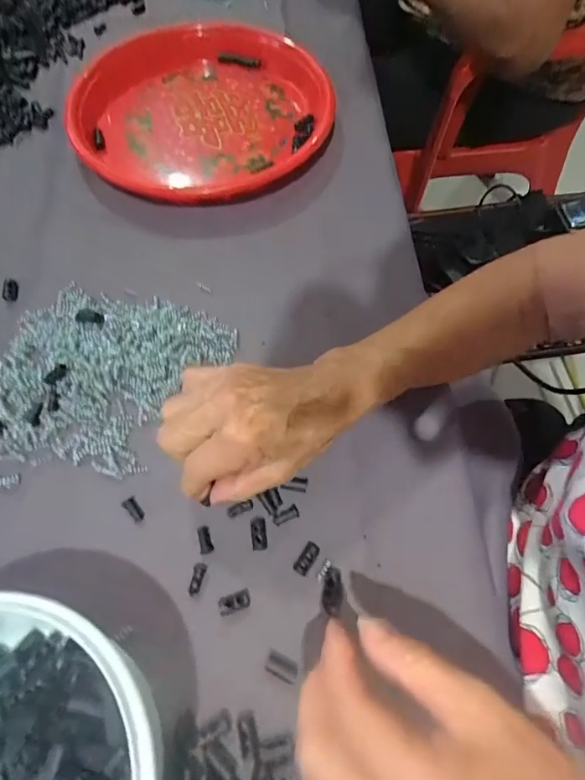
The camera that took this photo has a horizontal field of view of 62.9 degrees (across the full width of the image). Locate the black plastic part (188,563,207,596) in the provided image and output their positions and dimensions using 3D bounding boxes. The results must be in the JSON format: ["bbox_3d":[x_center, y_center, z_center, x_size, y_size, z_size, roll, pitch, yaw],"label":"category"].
[{"bbox_3d":[-0.059,0.117,0.296,0.008,0.004,0.019,8,63,2],"label":"black plastic part"}]

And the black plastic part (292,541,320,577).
[{"bbox_3d":[0.009,0.106,0.301,0.010,0.008,0.021,29,66,12],"label":"black plastic part"}]

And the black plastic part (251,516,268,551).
[{"bbox_3d":[-0.022,0.092,0.309,0.010,0.005,0.021,-7,64,-6],"label":"black plastic part"}]

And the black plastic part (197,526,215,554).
[{"bbox_3d":[-0.056,0.095,0.307,0.008,0.004,0.017,-12,64,-8],"label":"black plastic part"}]

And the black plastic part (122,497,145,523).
[{"bbox_3d":[-0.104,0.078,0.313,0.008,0.005,0.018,-37,70,-19],"label":"black plastic part"}]

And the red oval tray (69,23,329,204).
[{"bbox_3d":[-0.088,-0.282,0.470,0.254,0.049,0.239,5,63,0],"label":"red oval tray"}]

